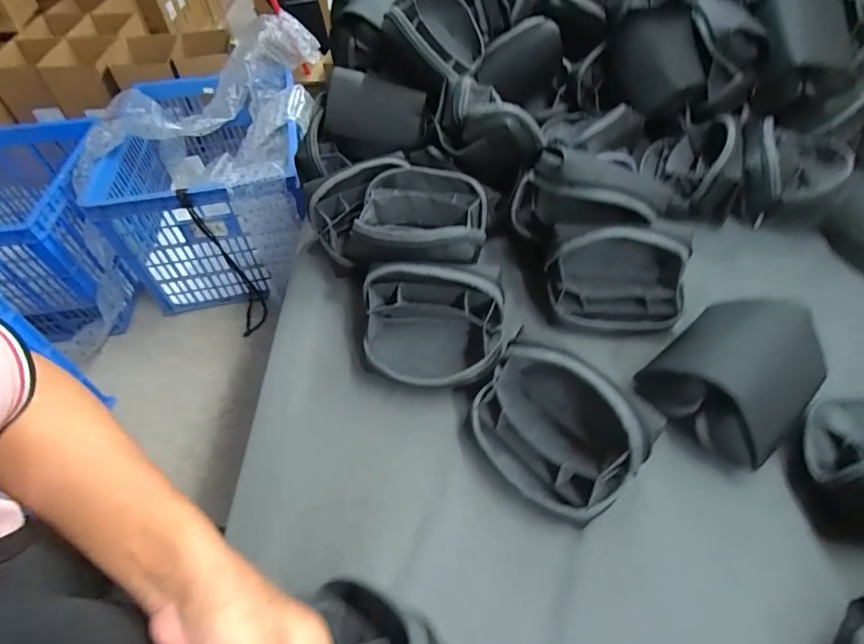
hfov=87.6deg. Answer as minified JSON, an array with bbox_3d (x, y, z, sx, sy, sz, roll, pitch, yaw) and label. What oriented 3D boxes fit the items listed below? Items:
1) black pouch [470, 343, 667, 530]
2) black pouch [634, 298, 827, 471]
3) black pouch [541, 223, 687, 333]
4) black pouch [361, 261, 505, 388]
[{"bbox_3d":[0.119,0.094,0.435,0.120,0.110,0.163,-34,57,-22],"label":"black pouch"},{"bbox_3d":[0.320,0.049,0.468,0.155,0.091,0.136,-34,57,-22],"label":"black pouch"},{"bbox_3d":[0.226,-0.067,0.553,0.164,0.126,0.091,3,51,5],"label":"black pouch"},{"bbox_3d":[-0.001,0.018,0.538,0.165,0.128,0.117,3,51,5],"label":"black pouch"}]

